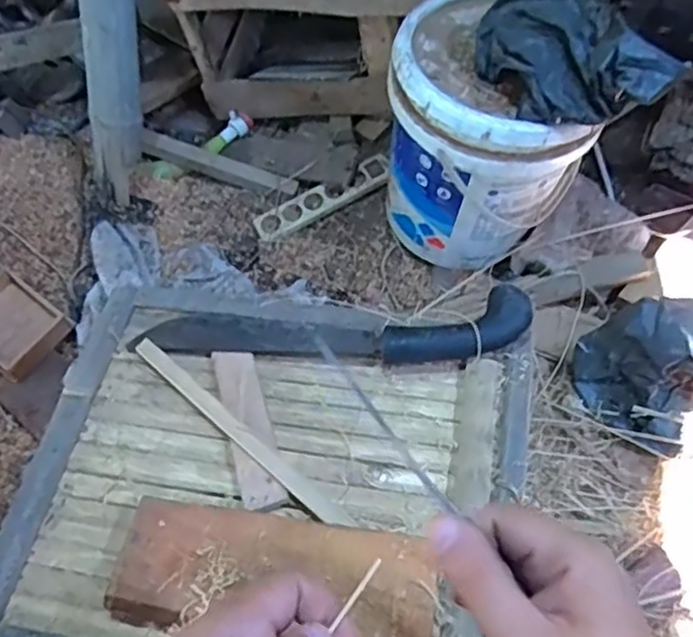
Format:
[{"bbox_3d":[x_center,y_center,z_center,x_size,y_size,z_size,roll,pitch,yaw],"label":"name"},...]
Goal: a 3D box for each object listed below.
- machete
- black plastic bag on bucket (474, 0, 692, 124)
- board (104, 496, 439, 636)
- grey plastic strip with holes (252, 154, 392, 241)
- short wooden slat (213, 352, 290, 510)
[{"bbox_3d":[-0.017,0.013,0.601,0.353,0.034,0.058,-3,52,4],"label":"machete"},{"bbox_3d":[0.276,-0.341,0.811,0.190,0.127,0.199,-13,52,-4],"label":"black plastic bag on bucket"},{"bbox_3d":[-0.051,0.184,0.473,0.224,0.019,0.088,6,53,10],"label":"board"},{"bbox_3d":[-0.041,-0.220,1.218,0.273,0.015,0.060,-29,74,-5],"label":"grey plastic strip with holes"},{"bbox_3d":[-0.084,0.089,0.565,0.035,0.008,0.151,-16,52,-6],"label":"short wooden slat"}]

